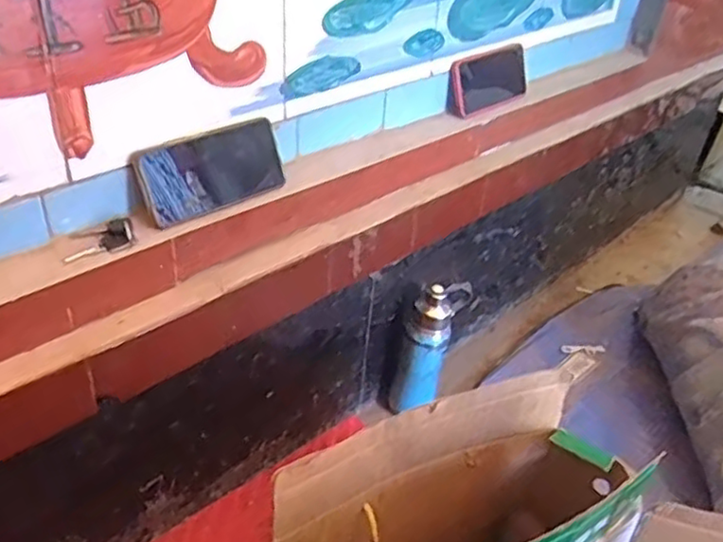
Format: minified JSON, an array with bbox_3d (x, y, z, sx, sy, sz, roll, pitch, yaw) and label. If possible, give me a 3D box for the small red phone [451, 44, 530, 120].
[{"bbox_3d":[0.186,-0.271,0.976,0.134,0.077,0.018,-26,20,-27],"label":"small red phone"}]

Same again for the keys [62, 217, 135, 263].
[{"bbox_3d":[-0.243,-0.030,0.645,0.062,0.020,0.032,-11,39,-22],"label":"keys"}]

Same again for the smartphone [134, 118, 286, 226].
[{"bbox_3d":[-0.150,-0.103,0.716,0.162,0.078,0.009,-28,24,-37],"label":"smartphone"}]

